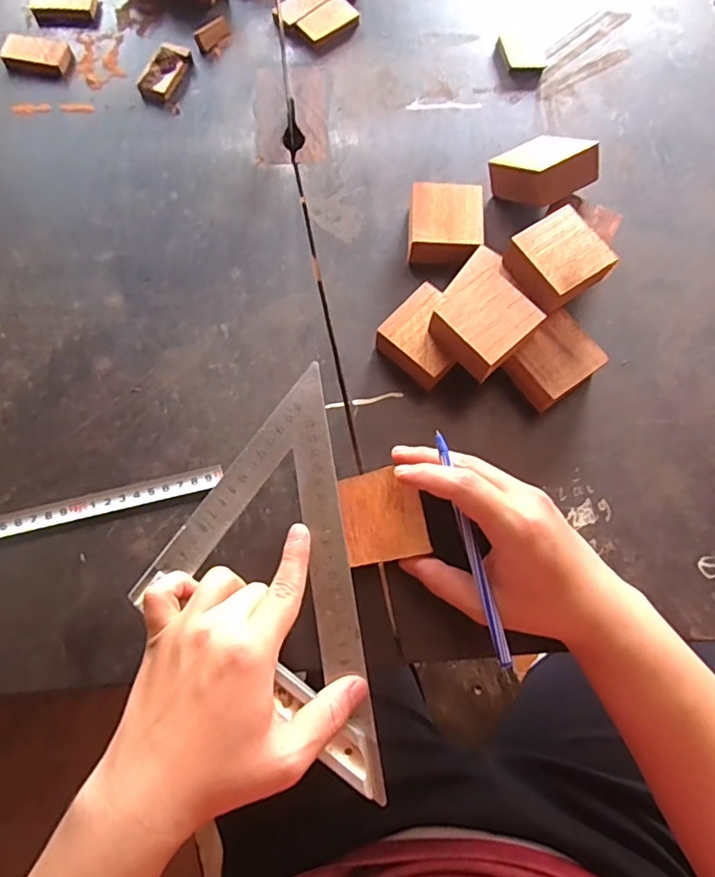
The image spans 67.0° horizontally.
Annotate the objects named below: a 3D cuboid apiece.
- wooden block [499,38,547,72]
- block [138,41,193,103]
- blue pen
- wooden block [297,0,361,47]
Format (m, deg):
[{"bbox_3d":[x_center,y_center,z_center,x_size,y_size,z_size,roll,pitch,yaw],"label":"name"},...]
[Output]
[{"bbox_3d":[0.152,-0.357,0.500,0.034,0.006,0.041,-14,74,-6],"label":"wooden block"},{"bbox_3d":[-0.170,-0.326,0.480,0.030,0.012,0.057,21,74,5],"label":"block"},{"bbox_3d":[0.068,0.063,0.322,0.007,0.005,0.142,-13,78,-6],"label":"blue pen"},{"bbox_3d":[-0.026,-0.386,0.500,0.058,0.009,0.031,-39,78,-12],"label":"wooden block"}]

